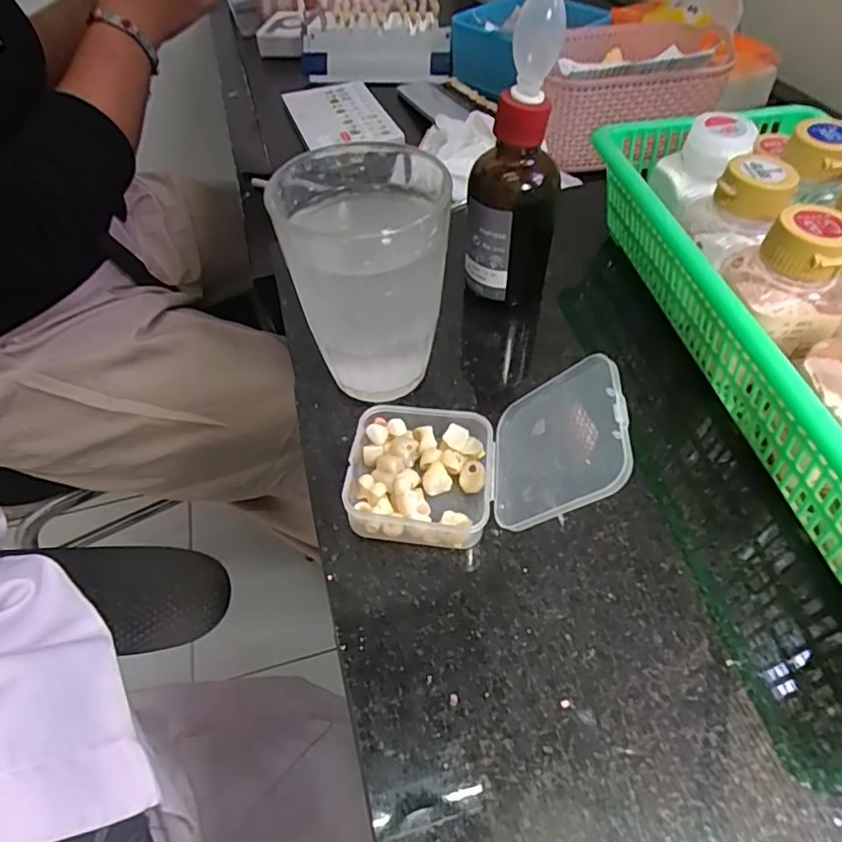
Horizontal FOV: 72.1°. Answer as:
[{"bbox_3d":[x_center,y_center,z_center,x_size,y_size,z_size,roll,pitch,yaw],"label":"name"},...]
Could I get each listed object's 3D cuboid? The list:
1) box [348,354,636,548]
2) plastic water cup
[{"bbox_3d":[0.019,0.011,0.214,0.095,0.059,0.055,7,50,8],"label":"box"},{"bbox_3d":[-0.022,-0.056,0.242,0.062,0.097,0.066,-1,49,1],"label":"plastic water cup"}]

